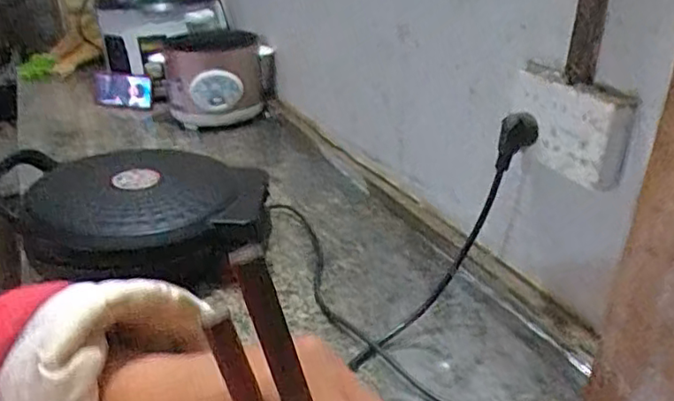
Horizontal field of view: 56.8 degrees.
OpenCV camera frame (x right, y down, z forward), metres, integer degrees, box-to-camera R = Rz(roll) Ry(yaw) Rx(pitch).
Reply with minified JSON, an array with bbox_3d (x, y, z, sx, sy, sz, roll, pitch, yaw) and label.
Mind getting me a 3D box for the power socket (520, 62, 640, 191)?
[{"bbox_3d":[0.210,-0.068,0.558,0.032,0.085,0.110,-13,28,-19],"label":"power socket"}]

